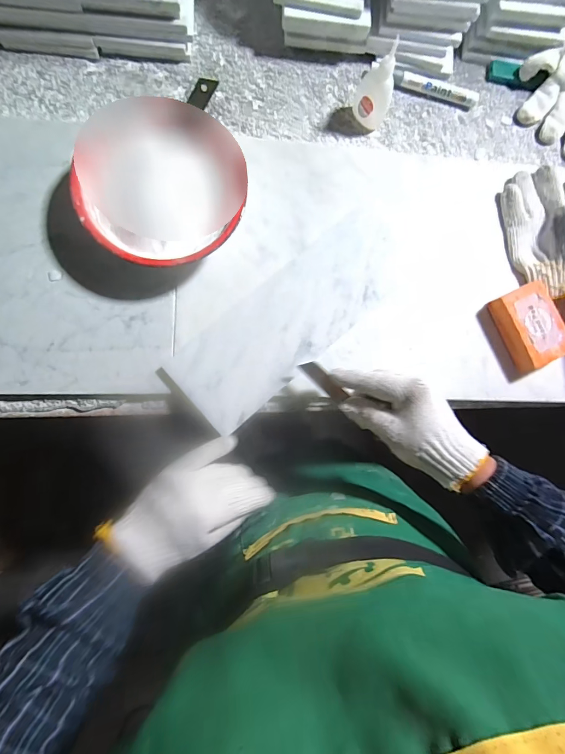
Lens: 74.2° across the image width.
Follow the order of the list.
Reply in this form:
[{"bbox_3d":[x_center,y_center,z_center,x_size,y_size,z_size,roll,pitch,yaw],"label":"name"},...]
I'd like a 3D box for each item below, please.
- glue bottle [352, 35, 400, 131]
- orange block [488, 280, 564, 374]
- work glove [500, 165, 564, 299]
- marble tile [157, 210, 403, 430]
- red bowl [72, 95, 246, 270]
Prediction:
[{"bbox_3d":[0.109,-0.335,0.425,0.045,0.086,0.026,32,80,-1],"label":"glue bottle"},{"bbox_3d":[0.295,-0.060,0.444,0.062,0.032,0.092,-23,85,-8],"label":"orange block"},{"bbox_3d":[0.327,-0.181,0.433,0.093,0.074,0.172,-1,82,-6],"label":"work glove"},{"bbox_3d":[0.011,-0.063,0.416,0.286,0.011,0.102,-41,88,-8],"label":"marble tile"},{"bbox_3d":[-0.121,-0.190,0.385,0.150,0.074,0.159,1,82,-6],"label":"red bowl"}]

